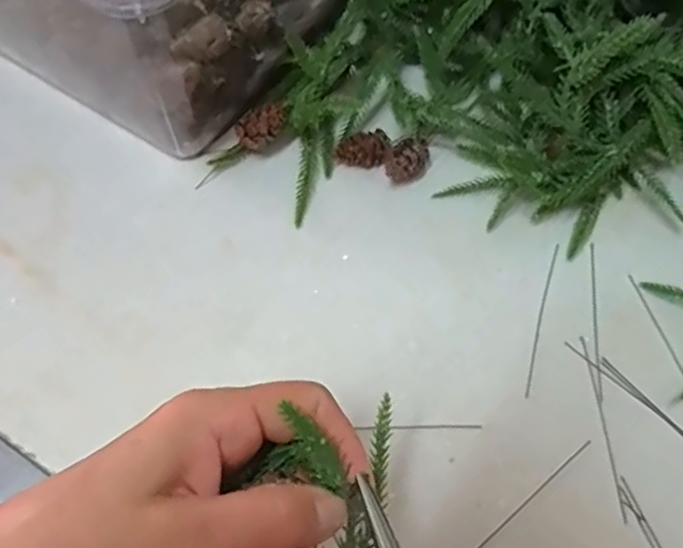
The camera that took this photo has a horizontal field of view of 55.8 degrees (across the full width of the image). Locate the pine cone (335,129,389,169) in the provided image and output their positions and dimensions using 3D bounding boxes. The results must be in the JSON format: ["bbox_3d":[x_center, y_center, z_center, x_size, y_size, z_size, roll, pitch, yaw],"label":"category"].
[{"bbox_3d":[0.014,-0.079,0.413,0.033,0.019,0.019,10,64,3],"label":"pine cone"}]

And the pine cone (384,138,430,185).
[{"bbox_3d":[0.041,-0.071,0.407,0.020,0.023,0.033,39,69,16],"label":"pine cone"}]

